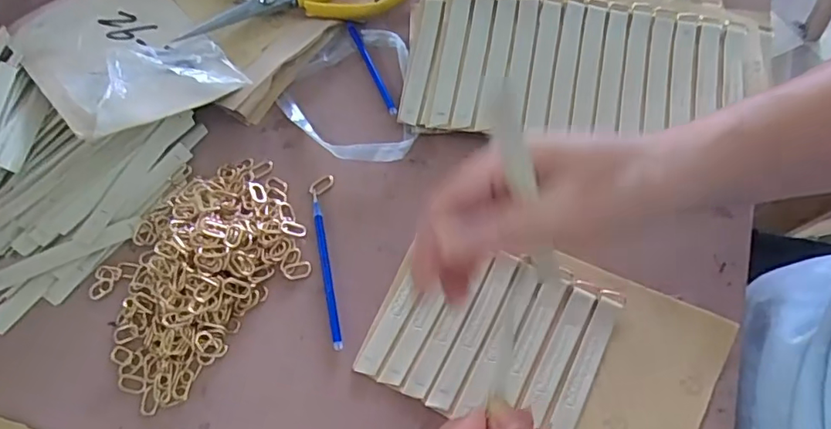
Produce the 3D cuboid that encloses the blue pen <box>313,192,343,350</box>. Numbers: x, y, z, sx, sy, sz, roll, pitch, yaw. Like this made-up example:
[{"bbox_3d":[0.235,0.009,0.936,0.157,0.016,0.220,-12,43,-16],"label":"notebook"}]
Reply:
[{"bbox_3d":[-0.057,0.033,0.347,0.007,0.004,0.105,-12,64,-3],"label":"blue pen"}]

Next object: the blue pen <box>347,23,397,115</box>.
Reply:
[{"bbox_3d":[-0.034,-0.113,0.415,0.006,0.004,0.093,-22,65,-7],"label":"blue pen"}]

